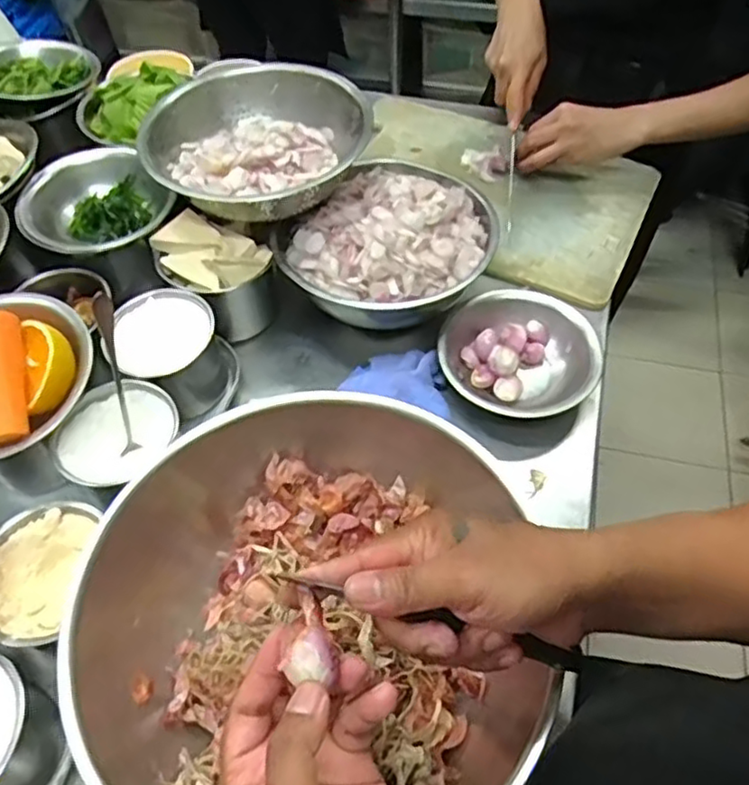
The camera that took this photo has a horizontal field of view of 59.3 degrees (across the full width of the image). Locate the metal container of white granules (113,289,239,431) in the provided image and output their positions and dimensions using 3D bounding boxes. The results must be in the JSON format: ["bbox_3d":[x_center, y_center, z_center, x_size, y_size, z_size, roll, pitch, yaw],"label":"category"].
[{"bbox_3d":[-0.183,-0.029,0.611,0.098,0.094,0.095,-1,55,1],"label":"metal container of white granules"}]

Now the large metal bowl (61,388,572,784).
[{"bbox_3d":[-0.050,0.163,0.480,0.278,0.149,0.288,-1,55,1],"label":"large metal bowl"}]

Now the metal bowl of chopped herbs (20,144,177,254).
[{"bbox_3d":[-0.278,-0.188,0.658,0.137,0.053,0.113,-24,58,-15],"label":"metal bowl of chopped herbs"}]

